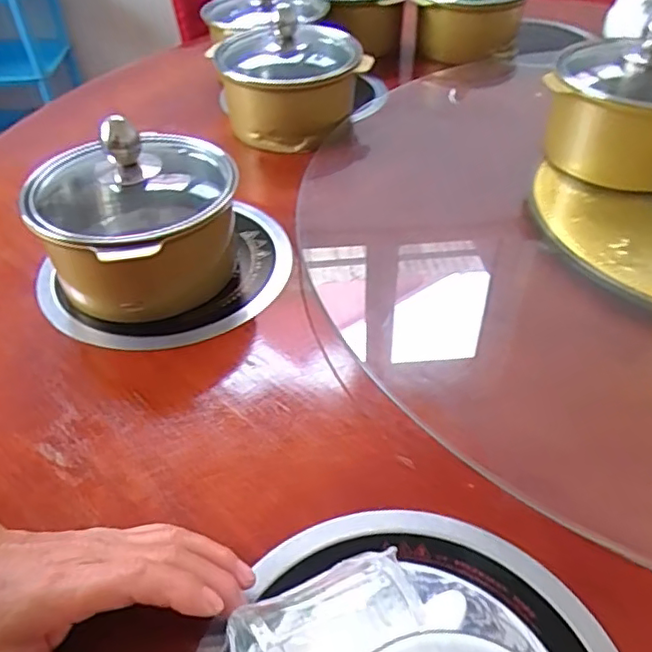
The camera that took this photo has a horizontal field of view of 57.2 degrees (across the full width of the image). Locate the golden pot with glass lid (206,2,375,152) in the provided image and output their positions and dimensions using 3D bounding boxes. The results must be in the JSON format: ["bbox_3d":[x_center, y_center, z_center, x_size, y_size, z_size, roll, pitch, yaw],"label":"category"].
[{"bbox_3d":[-0.039,-0.291,0.700,0.156,0.114,0.154,-1,44,1],"label":"golden pot with glass lid"}]

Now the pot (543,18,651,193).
[{"bbox_3d":[0.308,-0.219,0.594,0.159,0.132,0.138,24,50,24],"label":"pot"}]

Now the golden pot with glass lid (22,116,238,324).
[{"bbox_3d":[-0.147,-0.093,0.480,0.154,0.137,0.138,-35,53,-30],"label":"golden pot with glass lid"}]

